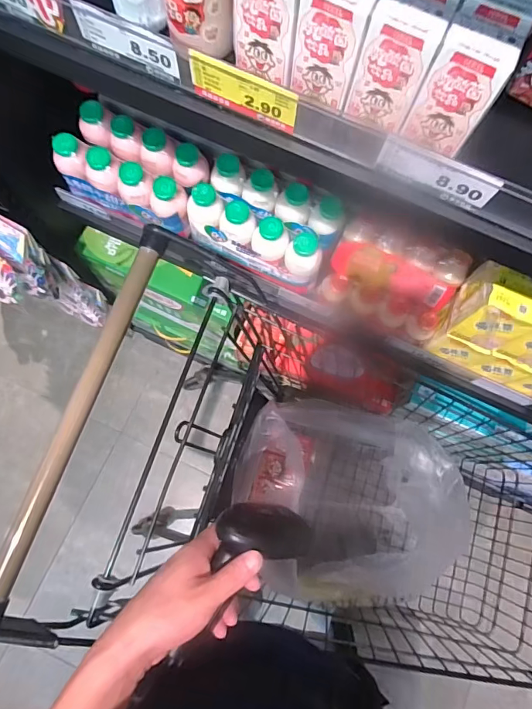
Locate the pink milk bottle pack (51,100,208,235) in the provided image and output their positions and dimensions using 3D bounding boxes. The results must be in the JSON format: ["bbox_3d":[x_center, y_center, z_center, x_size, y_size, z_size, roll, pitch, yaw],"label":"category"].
[{"bbox_3d":[-0.195,-0.274,0.640,0.195,0.088,0.105,26,77,4],"label":"pink milk bottle pack"}]

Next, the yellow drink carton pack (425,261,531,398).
[{"bbox_3d":[0.342,-0.018,0.559,0.208,0.187,0.078,29,78,5],"label":"yellow drink carton pack"}]

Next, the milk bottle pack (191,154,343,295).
[{"bbox_3d":[-0.002,-0.189,0.631,0.204,0.088,0.110,22,77,3],"label":"milk bottle pack"}]

